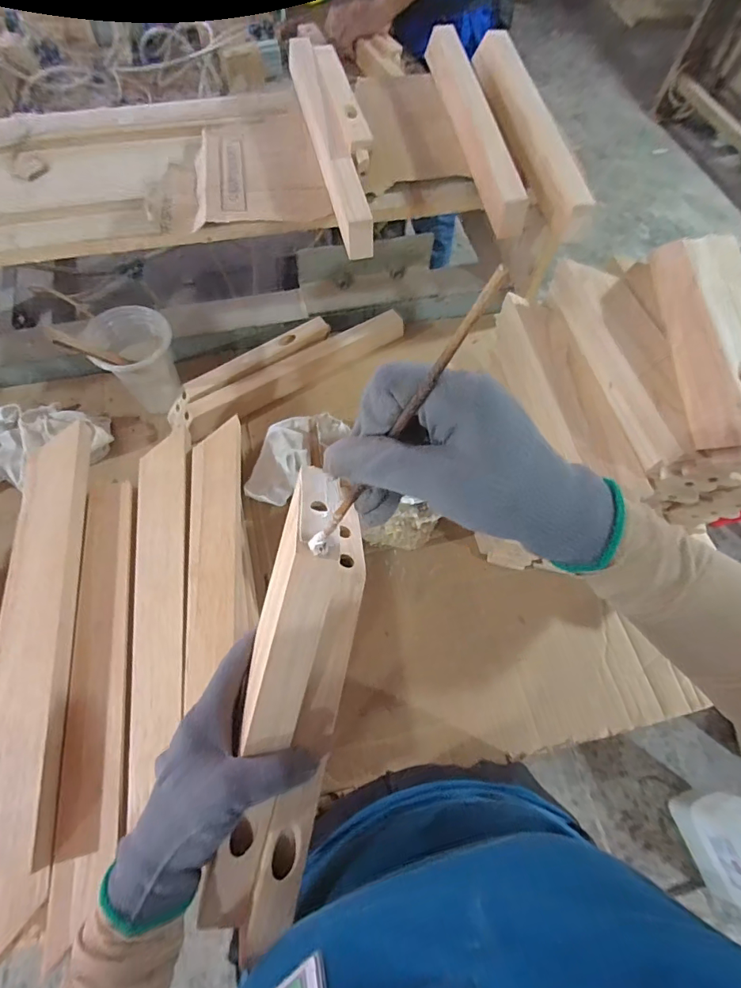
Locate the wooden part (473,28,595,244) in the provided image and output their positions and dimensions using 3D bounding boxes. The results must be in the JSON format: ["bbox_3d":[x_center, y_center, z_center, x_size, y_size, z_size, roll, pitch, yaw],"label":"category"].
[{"bbox_3d":[0.213,-0.505,0.625,0.033,0.063,0.405,-7,66,-6],"label":"wooden part"}]

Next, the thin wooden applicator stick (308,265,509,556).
[{"bbox_3d":[0.007,-0.019,0.222,0.014,0.174,0.008,-20,65,-42],"label":"thin wooden applicator stick"}]

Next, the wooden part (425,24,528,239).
[{"bbox_3d":[0.138,-0.517,0.631,0.031,0.053,0.424,-7,66,-6],"label":"wooden part"}]

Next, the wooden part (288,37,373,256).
[{"bbox_3d":[-0.061,-0.486,0.610,0.035,0.045,0.437,-12,67,-8],"label":"wooden part"}]

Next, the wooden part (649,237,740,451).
[{"bbox_3d":[0.329,-0.153,0.447,0.030,0.060,0.262,5,66,0],"label":"wooden part"}]

